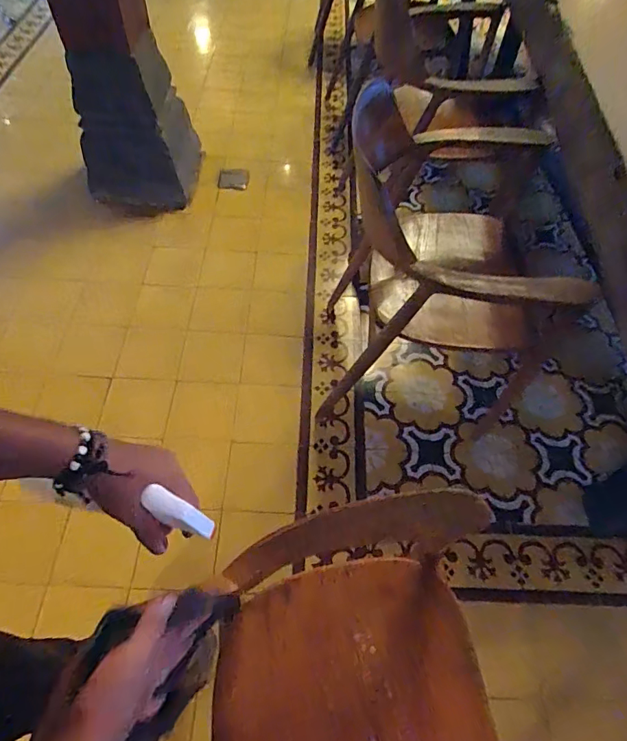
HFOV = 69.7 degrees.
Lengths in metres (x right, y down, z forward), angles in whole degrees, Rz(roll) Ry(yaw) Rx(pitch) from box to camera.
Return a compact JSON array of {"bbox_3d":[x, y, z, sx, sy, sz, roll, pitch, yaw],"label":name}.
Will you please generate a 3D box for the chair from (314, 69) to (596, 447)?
[{"bbox_3d":[0.294,-0.219,1.260,0.485,0.684,0.575,10,59,2],"label":"chair"}]

